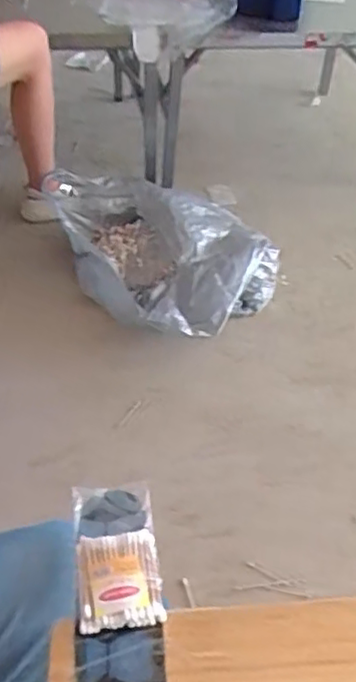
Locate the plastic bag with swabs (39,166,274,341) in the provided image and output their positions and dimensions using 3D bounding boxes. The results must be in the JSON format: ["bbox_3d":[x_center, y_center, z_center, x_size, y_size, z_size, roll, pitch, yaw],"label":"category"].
[{"bbox_3d":[-0.029,-0.220,1.548,0.416,0.176,0.550,-27,51,-28],"label":"plastic bag with swabs"}]

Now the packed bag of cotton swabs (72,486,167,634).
[{"bbox_3d":[-0.048,0.160,0.499,0.060,0.015,0.122,-4,43,-8],"label":"packed bag of cotton swabs"}]

